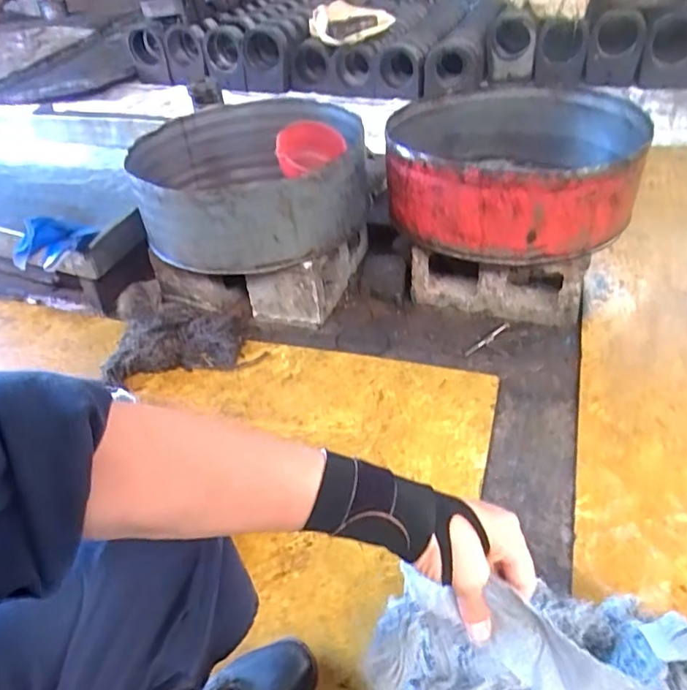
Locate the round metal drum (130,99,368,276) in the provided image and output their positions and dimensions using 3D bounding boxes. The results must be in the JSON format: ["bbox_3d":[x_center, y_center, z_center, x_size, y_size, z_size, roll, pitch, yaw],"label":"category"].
[{"bbox_3d":[-0.223,-0.396,1.347,0.533,0.199,0.535,-3,39,3],"label":"round metal drum"}]

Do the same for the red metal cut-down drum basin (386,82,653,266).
[{"bbox_3d":[0.366,-0.399,1.243,0.519,0.187,0.517,-3,39,3],"label":"red metal cut-down drum basin"}]

